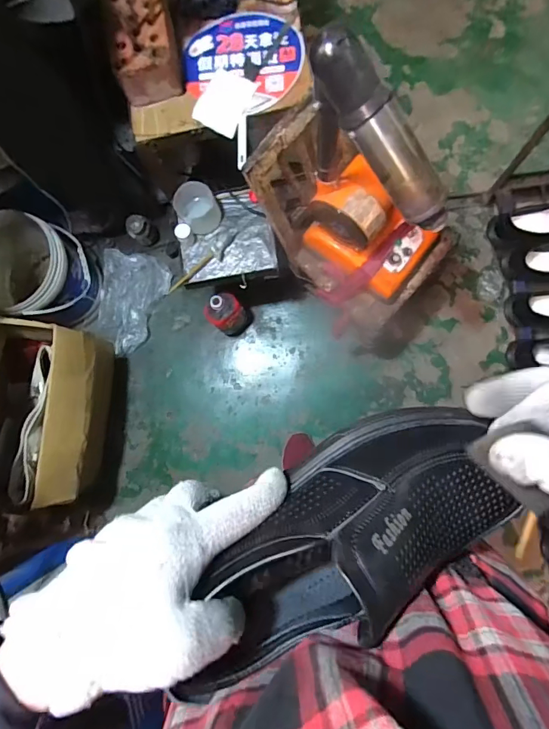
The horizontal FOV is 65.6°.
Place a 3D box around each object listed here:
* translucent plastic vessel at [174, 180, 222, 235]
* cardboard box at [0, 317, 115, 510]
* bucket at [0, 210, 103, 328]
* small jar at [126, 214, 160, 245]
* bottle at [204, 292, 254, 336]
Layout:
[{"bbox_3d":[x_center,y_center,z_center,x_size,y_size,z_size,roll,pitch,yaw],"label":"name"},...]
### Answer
[{"bbox_3d":[-0.184,-0.374,1.021,0.093,0.082,0.093,0,85,5],"label":"translucent plastic vessel"},{"bbox_3d":[-0.623,0.138,1.079,0.326,0.259,0.473,3,85,5],"label":"cardboard box"},{"bbox_3d":[-0.671,-0.261,1.212,0.248,0.254,0.258,0,85,5],"label":"bucket"},{"bbox_3d":[-0.388,-0.395,1.265,0.070,0.124,0.061,-42,83,1],"label":"small jar"},{"bbox_3d":[-0.126,-0.141,1.176,0.081,0.232,0.103,41,90,7],"label":"bottle"}]

